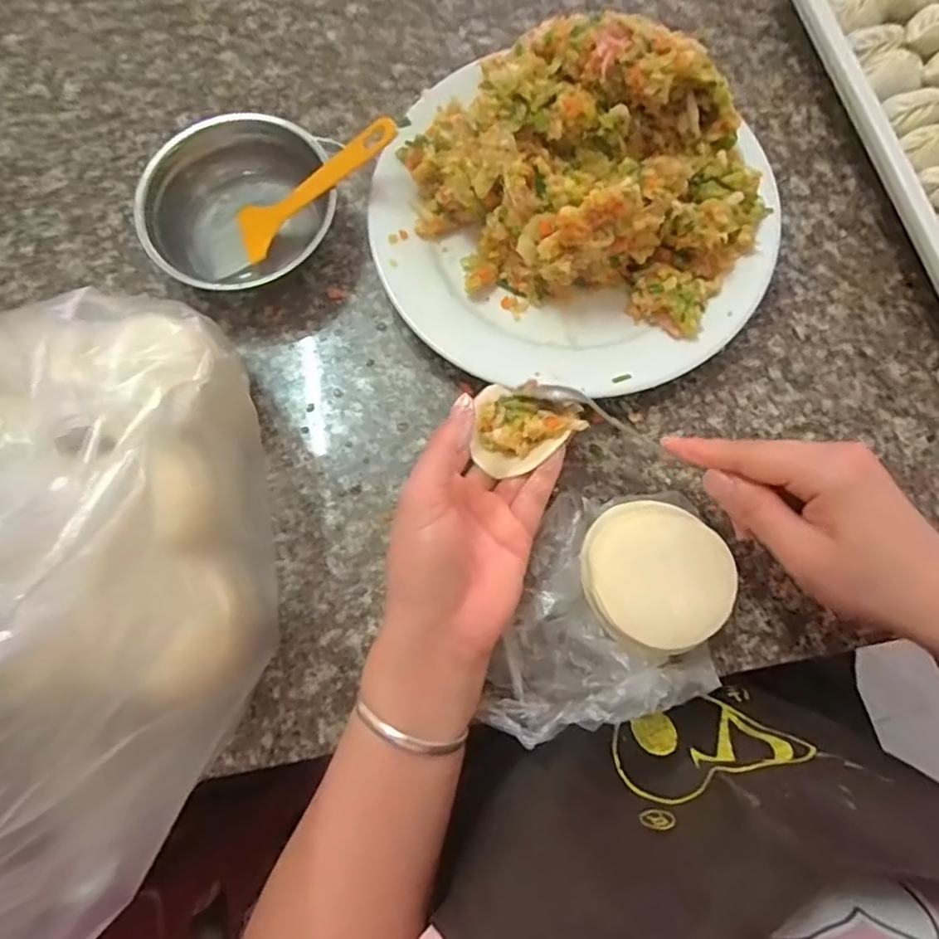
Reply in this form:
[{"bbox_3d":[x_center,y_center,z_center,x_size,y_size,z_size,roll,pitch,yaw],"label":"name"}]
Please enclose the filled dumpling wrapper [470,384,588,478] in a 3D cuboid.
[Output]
[{"bbox_3d":[0.027,-0.019,0.325,0.057,0.022,0.047,20,78,6],"label":"filled dumpling wrapper"}]

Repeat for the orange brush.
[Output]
[{"bbox_3d":[-0.094,-0.175,0.374,0.118,0.012,0.033,-30,77,16],"label":"orange brush"}]

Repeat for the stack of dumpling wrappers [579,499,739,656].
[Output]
[{"bbox_3d":[0.095,0.056,0.322,0.069,0.047,0.074,-25,77,-4],"label":"stack of dumpling wrappers"}]

